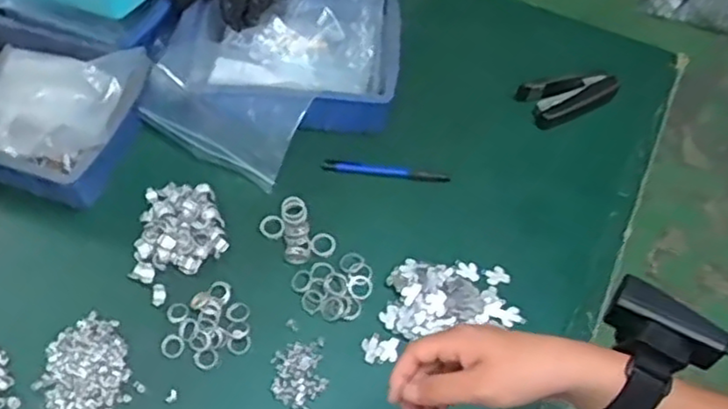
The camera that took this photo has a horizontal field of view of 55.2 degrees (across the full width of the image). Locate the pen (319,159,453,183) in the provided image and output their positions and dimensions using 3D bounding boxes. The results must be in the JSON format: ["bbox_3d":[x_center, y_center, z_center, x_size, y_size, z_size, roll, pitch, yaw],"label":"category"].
[{"bbox_3d":[0.024,-0.038,0.787,0.140,0.008,0.014,7,59,1],"label":"pen"}]

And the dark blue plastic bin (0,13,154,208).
[{"bbox_3d":[-0.364,-0.115,0.750,0.246,0.075,0.178,17,60,7],"label":"dark blue plastic bin"}]

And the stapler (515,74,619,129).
[{"bbox_3d":[0.250,-0.133,0.842,0.125,0.027,0.053,-18,62,-13],"label":"stapler"}]

